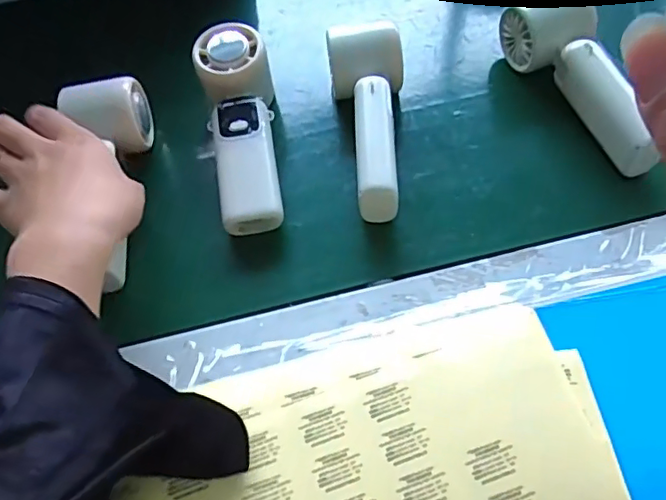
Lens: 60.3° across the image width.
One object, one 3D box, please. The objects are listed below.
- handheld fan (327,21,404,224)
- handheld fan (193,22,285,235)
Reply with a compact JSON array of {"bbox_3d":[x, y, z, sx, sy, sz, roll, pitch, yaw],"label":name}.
[{"bbox_3d":[0.026,-0.093,0.416,0.054,0.060,0.148,-2,59,3],"label":"handheld fan"},{"bbox_3d":[-0.067,-0.088,0.435,0.051,0.049,0.165,-9,71,-2],"label":"handheld fan"}]

